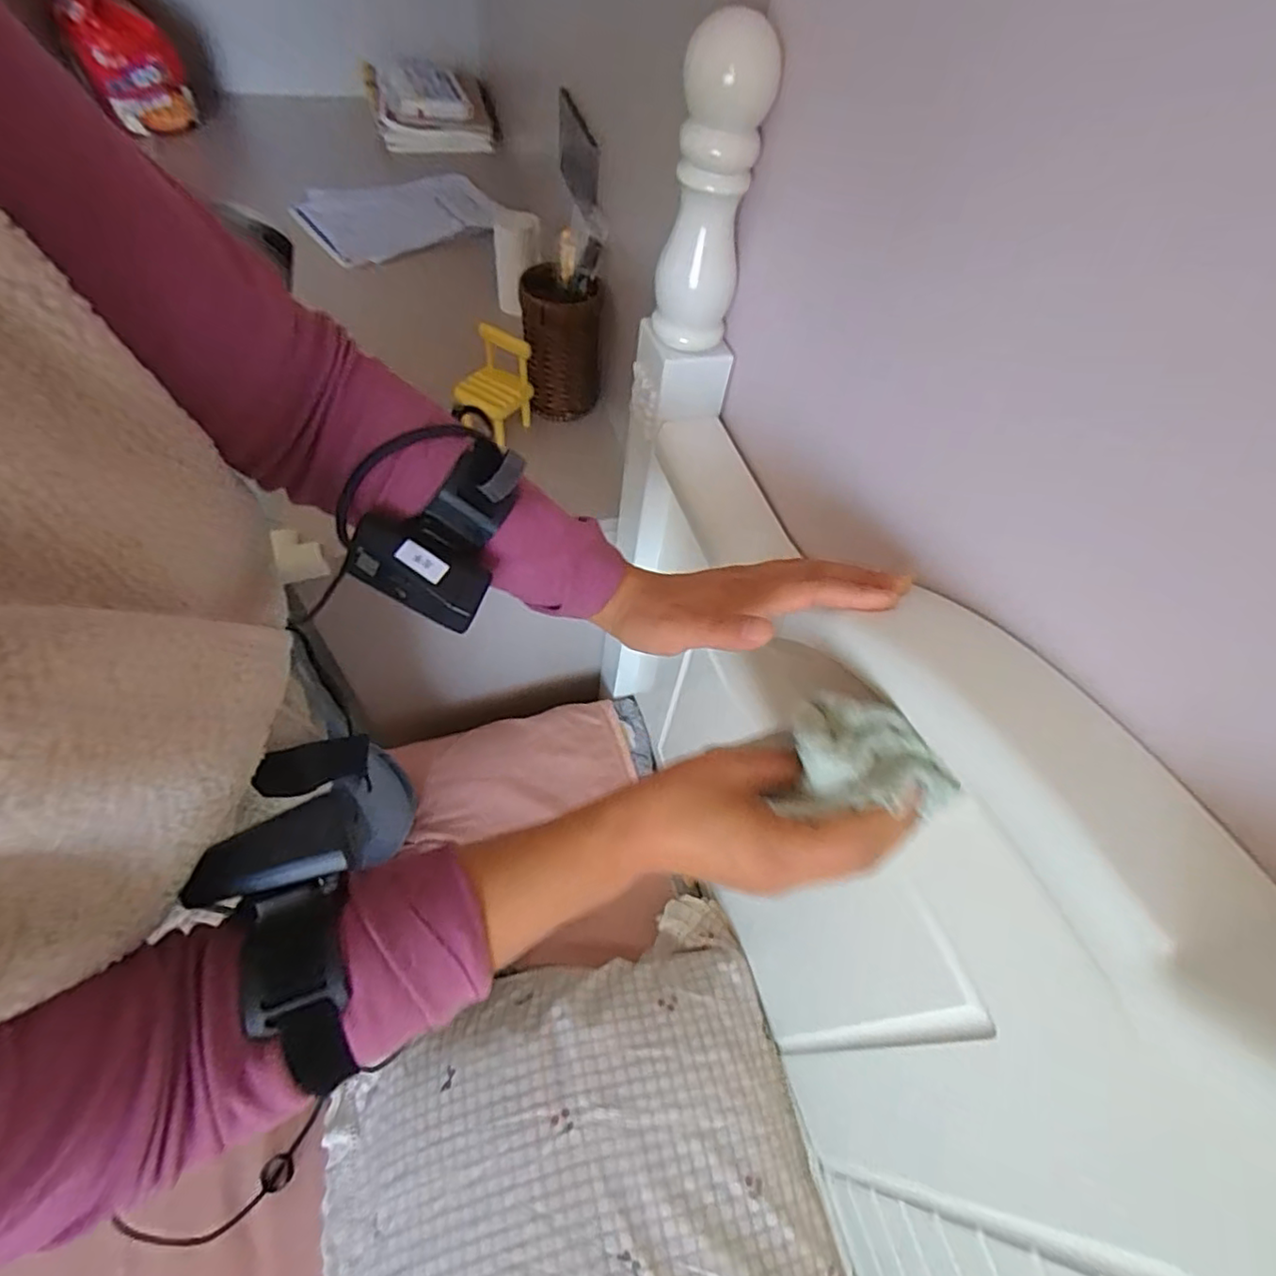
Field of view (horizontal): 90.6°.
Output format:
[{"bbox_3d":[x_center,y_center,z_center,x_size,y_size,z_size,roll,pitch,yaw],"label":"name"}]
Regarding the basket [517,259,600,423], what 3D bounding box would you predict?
[{"bbox_3d":[-0.094,-0.359,0.785,0.094,0.151,0.086,3,56,-5],"label":"basket"}]

